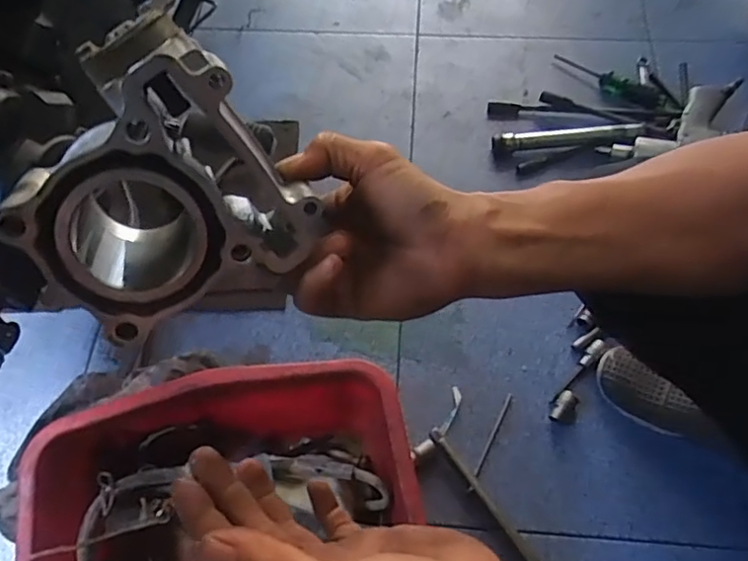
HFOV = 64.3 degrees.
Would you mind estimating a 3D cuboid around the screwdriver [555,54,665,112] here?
[{"bbox_3d":[0.368,-0.318,0.945,0.189,0.026,0.036,37,69,18],"label":"screwdriver"}]

